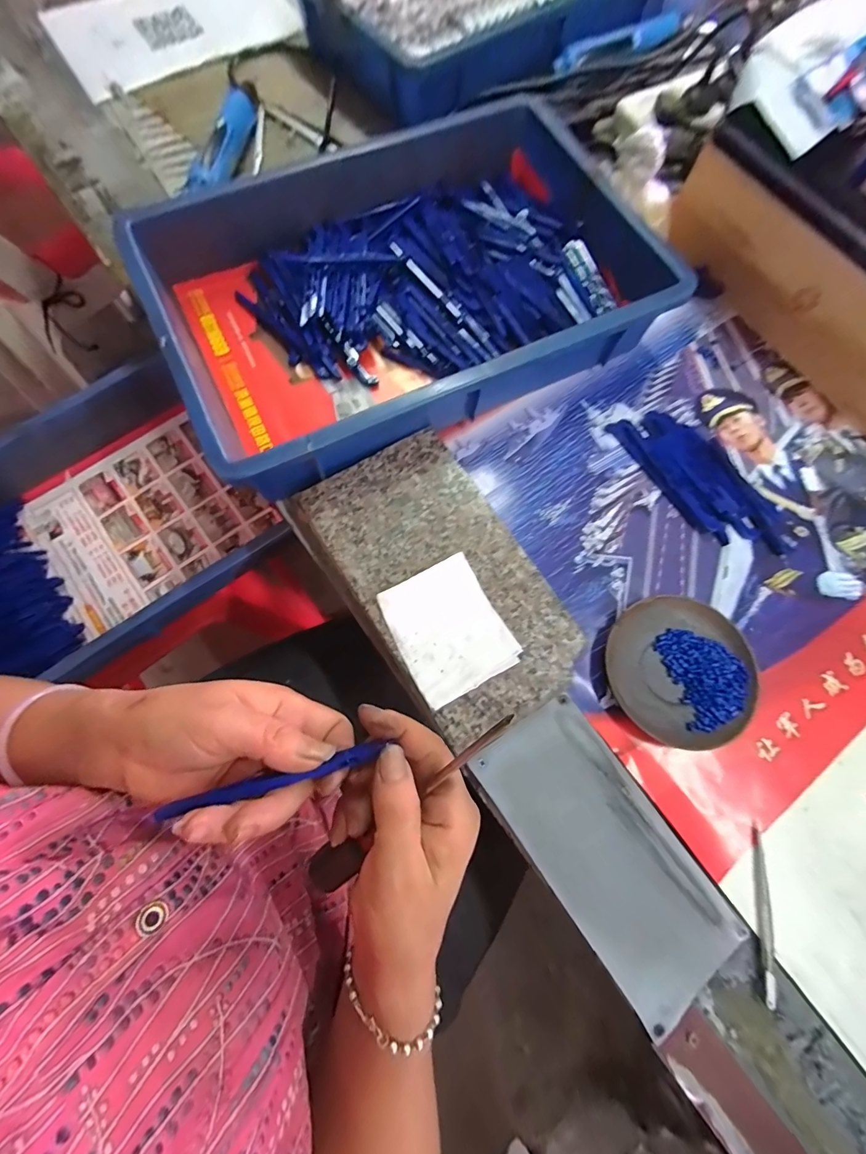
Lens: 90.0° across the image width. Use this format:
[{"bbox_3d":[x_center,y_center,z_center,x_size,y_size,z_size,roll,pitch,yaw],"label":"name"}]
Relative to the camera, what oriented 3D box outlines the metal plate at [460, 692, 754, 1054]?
[{"bbox_3d":[0.121,0.190,0.307,0.092,0.008,0.196,-34,77,-12],"label":"metal plate"}]

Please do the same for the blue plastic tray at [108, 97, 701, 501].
[{"bbox_3d":[-0.022,-0.270,0.407,0.427,0.078,0.289,-25,75,-10],"label":"blue plastic tray"}]

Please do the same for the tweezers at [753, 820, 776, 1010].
[{"bbox_3d":[0.229,0.231,0.298,0.009,0.006,0.106,11,72,1],"label":"tweezers"}]

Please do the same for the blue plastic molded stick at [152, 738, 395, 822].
[{"bbox_3d":[-0.080,0.104,0.222,0.115,0.004,0.010,-13,73,-10],"label":"blue plastic molded stick"}]

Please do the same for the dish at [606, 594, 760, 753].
[{"bbox_3d":[0.194,0.072,0.342,0.112,0.016,0.111,1,72,-2],"label":"dish"}]

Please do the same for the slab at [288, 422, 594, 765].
[{"bbox_3d":[0.004,0.002,0.353,0.138,0.023,0.241,-32,76,-11],"label":"slab"}]

